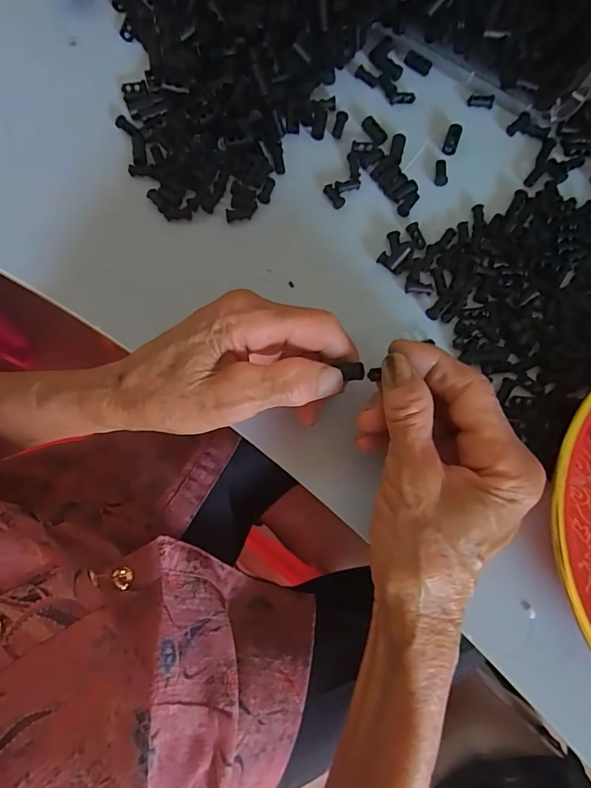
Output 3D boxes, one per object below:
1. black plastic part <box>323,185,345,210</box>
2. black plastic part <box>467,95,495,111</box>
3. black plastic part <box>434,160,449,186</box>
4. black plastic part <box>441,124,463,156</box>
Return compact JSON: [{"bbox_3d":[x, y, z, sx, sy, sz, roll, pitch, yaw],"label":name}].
[{"bbox_3d":[0.025,-0.126,0.290,0.007,0.004,0.017,-35,79,-6],"label":"black plastic part"},{"bbox_3d":[0.124,-0.195,0.302,0.017,0.005,0.007,10,77,4],"label":"black plastic part"},{"bbox_3d":[0.094,-0.142,0.291,0.008,0.004,0.019,8,77,3],"label":"black plastic part"},{"bbox_3d":[0.103,-0.166,0.297,0.009,0.004,0.020,19,91,6],"label":"black plastic part"}]

